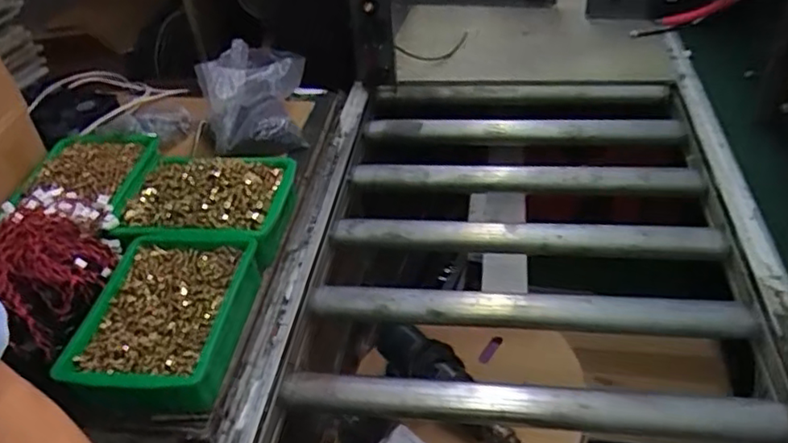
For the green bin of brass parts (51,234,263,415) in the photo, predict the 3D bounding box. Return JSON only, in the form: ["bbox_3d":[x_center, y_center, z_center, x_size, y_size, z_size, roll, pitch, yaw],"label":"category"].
[{"bbox_3d":[-0.286,0.130,0.817,0.185,0.084,0.237,1,41,8],"label":"green bin of brass parts"}]

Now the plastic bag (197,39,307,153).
[{"bbox_3d":[-0.240,-0.219,1.114,0.172,0.141,0.170,-9,40,-3],"label":"plastic bag"}]

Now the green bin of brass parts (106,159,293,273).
[{"bbox_3d":[-0.274,-0.025,0.957,0.235,0.088,0.180,0,41,8],"label":"green bin of brass parts"}]

